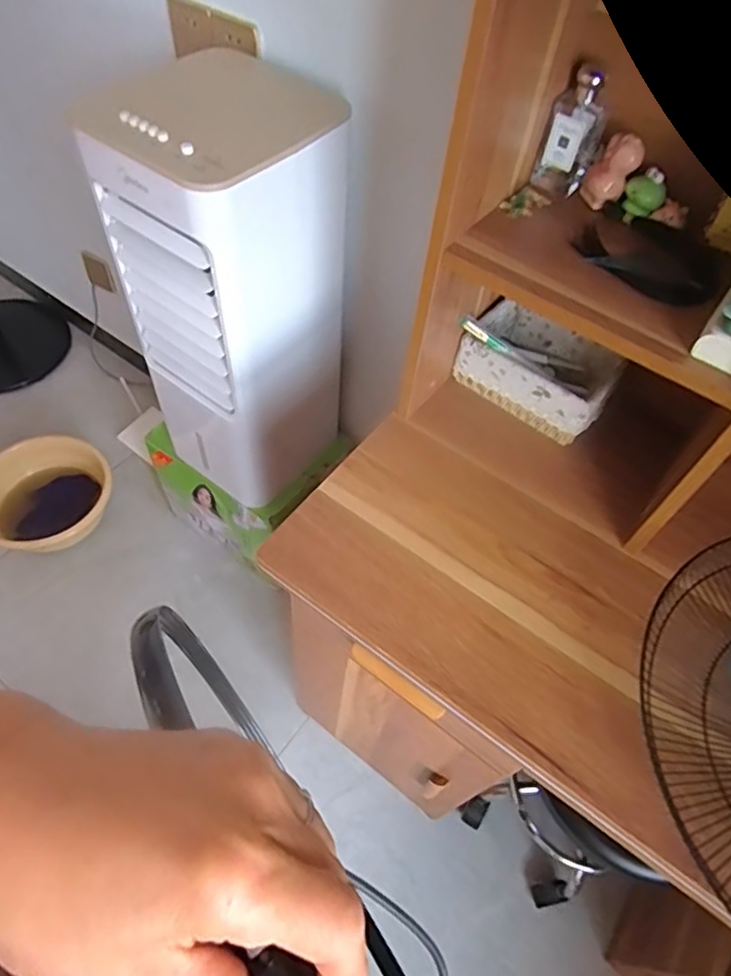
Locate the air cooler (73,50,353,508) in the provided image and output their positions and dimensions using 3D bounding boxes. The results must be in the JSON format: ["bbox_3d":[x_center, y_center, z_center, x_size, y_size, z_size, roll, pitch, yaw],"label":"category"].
[{"bbox_3d":[-0.201,-0.266,1.029,0.253,0.691,0.278,37,61,19],"label":"air cooler"}]

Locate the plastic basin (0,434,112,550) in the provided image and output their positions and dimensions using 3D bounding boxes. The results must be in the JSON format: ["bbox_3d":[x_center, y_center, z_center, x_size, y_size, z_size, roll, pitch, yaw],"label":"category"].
[{"bbox_3d":[-0.749,0.015,1.454,0.289,0.119,0.266,2,56,-3],"label":"plastic basin"}]

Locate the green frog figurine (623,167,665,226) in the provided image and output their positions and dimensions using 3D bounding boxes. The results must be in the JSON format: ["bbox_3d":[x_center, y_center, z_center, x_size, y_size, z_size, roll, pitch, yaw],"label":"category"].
[{"bbox_3d":[0.286,-0.301,0.628,0.032,0.041,0.029,-8,57,-11],"label":"green frog figurine"}]

